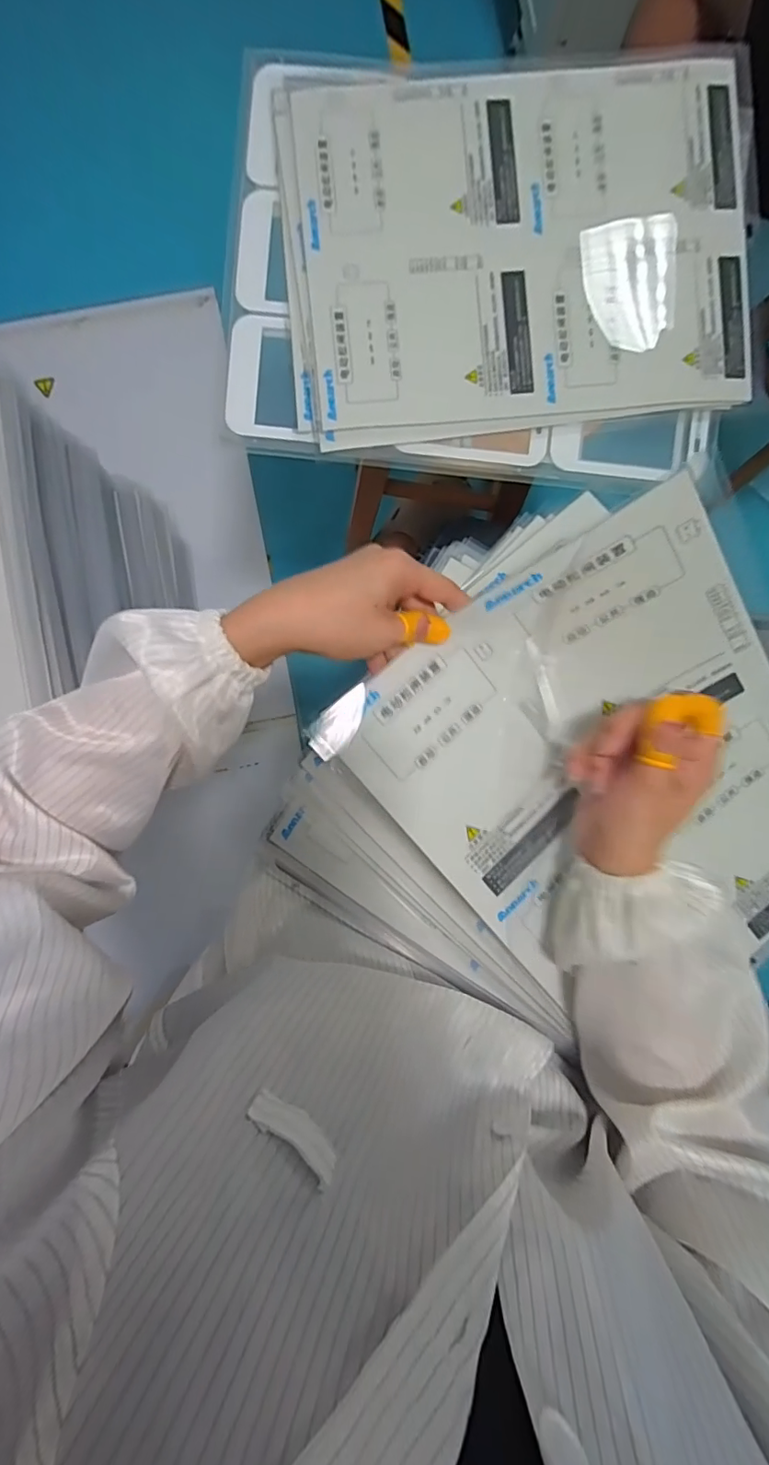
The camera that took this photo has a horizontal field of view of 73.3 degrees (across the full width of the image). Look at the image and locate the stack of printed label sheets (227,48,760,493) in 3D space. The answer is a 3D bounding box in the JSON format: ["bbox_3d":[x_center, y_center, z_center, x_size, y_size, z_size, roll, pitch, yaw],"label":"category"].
[{"bbox_3d":[0.093,-0.382,0.429,0.426,0.022,0.326,3,90,-3],"label":"stack of printed label sheets"}]

